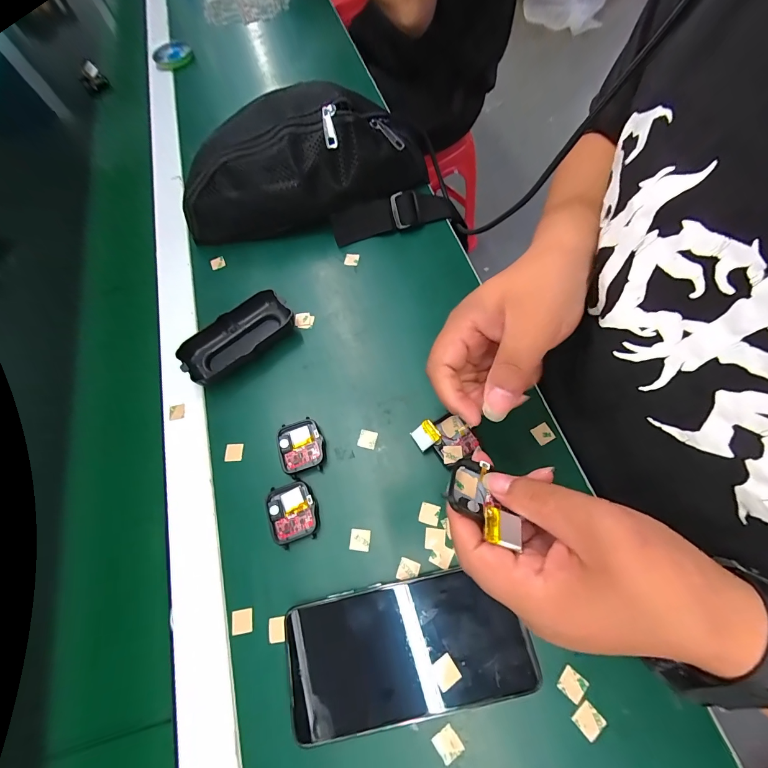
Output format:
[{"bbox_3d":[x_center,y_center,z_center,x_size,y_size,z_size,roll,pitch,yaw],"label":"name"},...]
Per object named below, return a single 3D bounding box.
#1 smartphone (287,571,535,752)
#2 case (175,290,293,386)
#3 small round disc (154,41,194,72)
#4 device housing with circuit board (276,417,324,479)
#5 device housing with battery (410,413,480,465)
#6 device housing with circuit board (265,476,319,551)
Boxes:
[{"bbox_3d":[0.014,0.180,0.242,0.159,0.014,0.078,-13,66,0],"label":"smartphone"},{"bbox_3d":[-0.142,-0.044,0.342,0.108,0.026,0.055,-41,69,-12],"label":"case"},{"bbox_3d":[-0.363,-0.567,0.603,0.064,0.018,0.064,-23,66,-5],"label":"small round disc"},{"bbox_3d":[-0.072,0.054,0.304,0.038,0.012,0.046,-17,66,-2],"label":"device housing with circuit board"},{"bbox_3d":[0.052,0.046,0.292,0.047,0.013,0.040,-23,66,-8],"label":"device housing with battery"},{"bbox_3d":[-0.074,0.103,0.284,0.038,0.010,0.048,-18,66,-2],"label":"device housing with circuit board"}]

